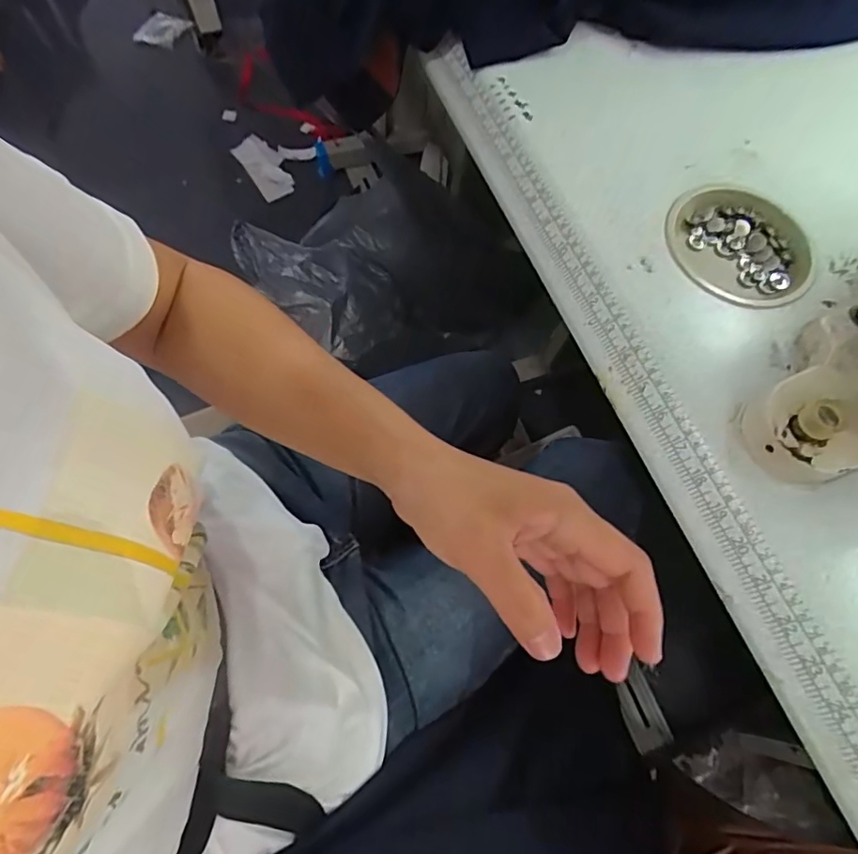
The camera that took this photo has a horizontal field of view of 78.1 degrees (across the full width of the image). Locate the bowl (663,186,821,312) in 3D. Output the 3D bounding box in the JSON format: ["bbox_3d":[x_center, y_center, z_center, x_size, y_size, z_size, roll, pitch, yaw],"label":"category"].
[{"bbox_3d":[0.248,-0.141,0.429,0.115,0.026,0.108,1,67,-2],"label":"bowl"}]

